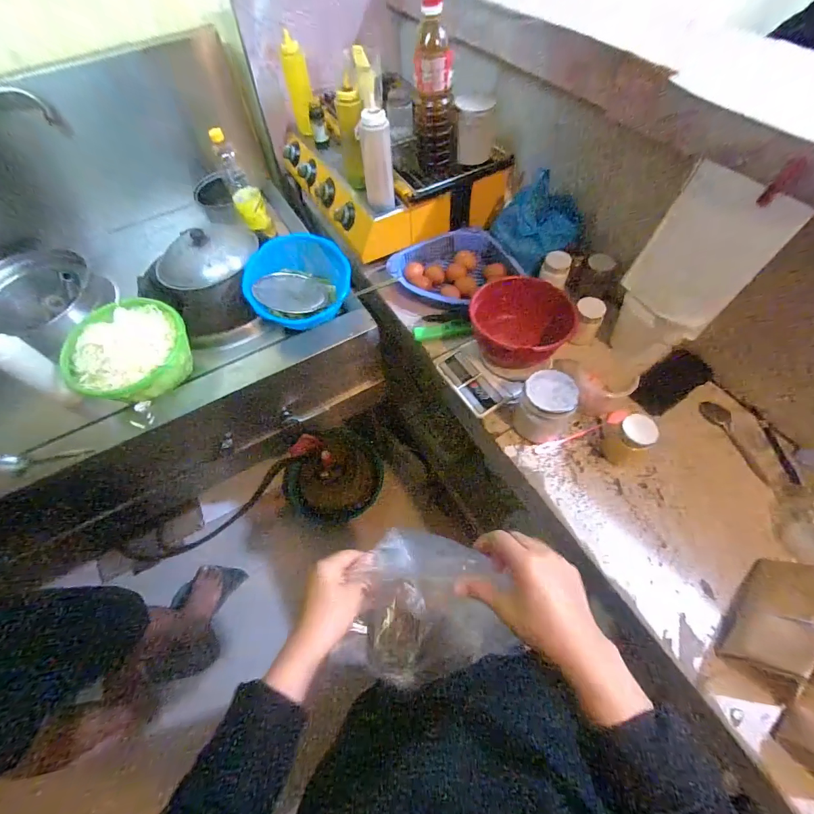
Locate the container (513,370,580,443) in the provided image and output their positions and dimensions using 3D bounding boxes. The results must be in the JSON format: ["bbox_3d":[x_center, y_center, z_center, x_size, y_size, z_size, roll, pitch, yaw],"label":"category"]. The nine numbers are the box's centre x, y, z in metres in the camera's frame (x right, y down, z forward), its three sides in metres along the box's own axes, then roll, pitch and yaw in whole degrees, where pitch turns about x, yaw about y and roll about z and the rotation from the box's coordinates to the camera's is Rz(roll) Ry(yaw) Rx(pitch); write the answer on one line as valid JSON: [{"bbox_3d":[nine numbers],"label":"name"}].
[{"bbox_3d":[0.245,-0.001,0.657,0.093,0.109,0.079,22,64,15],"label":"container"}]

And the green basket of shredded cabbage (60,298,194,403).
[{"bbox_3d":[-0.556,-0.112,0.784,0.195,0.095,0.215,16,63,-12],"label":"green basket of shredded cabbage"}]

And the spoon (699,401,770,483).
[{"bbox_3d":[0.576,0.056,0.658,0.037,0.015,0.157,-22,62,-9],"label":"spoon"}]

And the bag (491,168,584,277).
[{"bbox_3d":[0.276,-0.388,0.818,0.109,0.134,0.160,-34,64,-15],"label":"bag"}]

